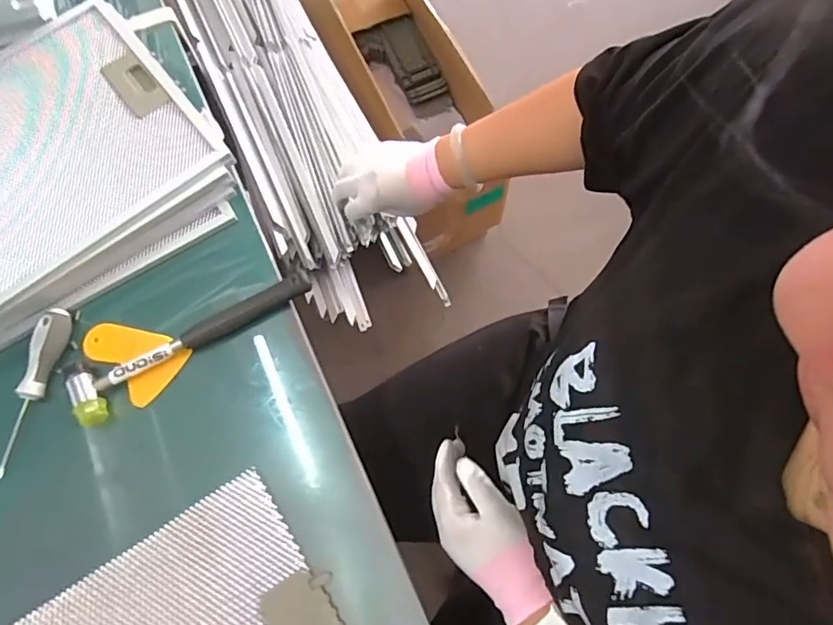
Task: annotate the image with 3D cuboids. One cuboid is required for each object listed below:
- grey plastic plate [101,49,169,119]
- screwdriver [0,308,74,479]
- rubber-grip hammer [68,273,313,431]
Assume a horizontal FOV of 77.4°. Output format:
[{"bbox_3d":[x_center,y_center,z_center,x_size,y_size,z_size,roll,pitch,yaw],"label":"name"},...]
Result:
[{"bbox_3d":[-0.300,-0.242,0.552,0.038,0.004,0.086,-38,73,-10],"label":"grey plastic plate"},{"bbox_3d":[-0.358,0.071,0.484,0.020,0.022,0.154,6,71,5],"label":"screwdriver"},{"bbox_3d":[-0.214,0.022,0.502,0.240,0.021,0.056,-30,72,-8],"label":"rubber-grip hammer"}]

